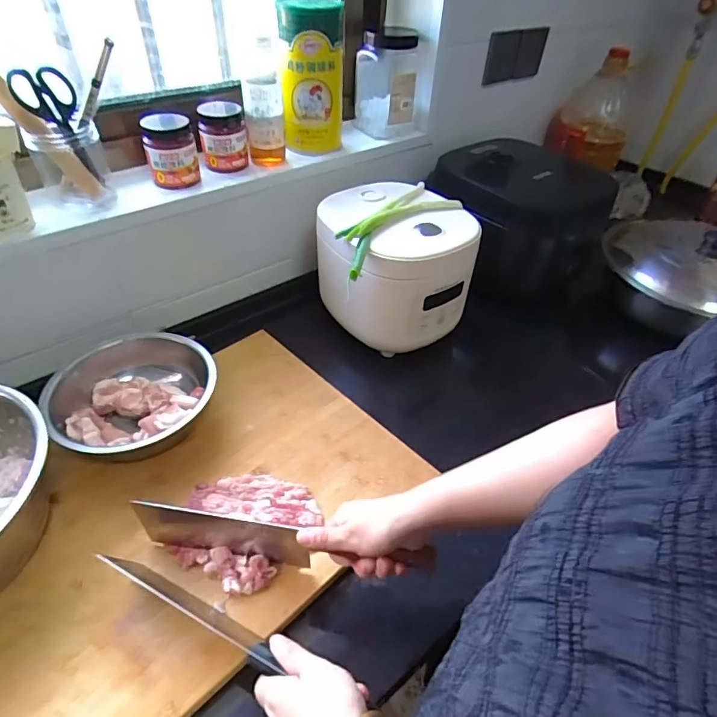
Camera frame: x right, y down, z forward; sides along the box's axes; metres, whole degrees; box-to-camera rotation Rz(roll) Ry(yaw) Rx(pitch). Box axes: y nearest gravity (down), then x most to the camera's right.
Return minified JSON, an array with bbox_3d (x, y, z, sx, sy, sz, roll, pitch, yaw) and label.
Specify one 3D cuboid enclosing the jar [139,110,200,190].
[{"bbox_3d":[-0.271,-0.305,0.684,0.069,0.087,0.078,-9,44,-13],"label":"jar"}]

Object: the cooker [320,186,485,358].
[{"bbox_3d":[0.051,-0.150,0.761,0.201,0.180,0.221,-22,48,-25],"label":"cooker"}]

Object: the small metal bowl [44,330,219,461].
[{"bbox_3d":[-0.292,0.051,0.624,0.196,0.070,0.202,1,42,-1],"label":"small metal bowl"}]

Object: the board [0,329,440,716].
[{"bbox_3d":[-0.232,0.194,0.529,0.350,0.030,0.592,34,51,30],"label":"board"}]

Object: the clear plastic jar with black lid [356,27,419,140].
[{"bbox_3d":[0.051,-0.492,0.849,0.113,0.148,0.095,4,42,1],"label":"clear plastic jar with black lid"}]

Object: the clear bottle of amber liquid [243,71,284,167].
[{"bbox_3d":[-0.145,-0.367,0.730,0.057,0.118,0.049,-4,43,-7],"label":"clear bottle of amber liquid"}]

